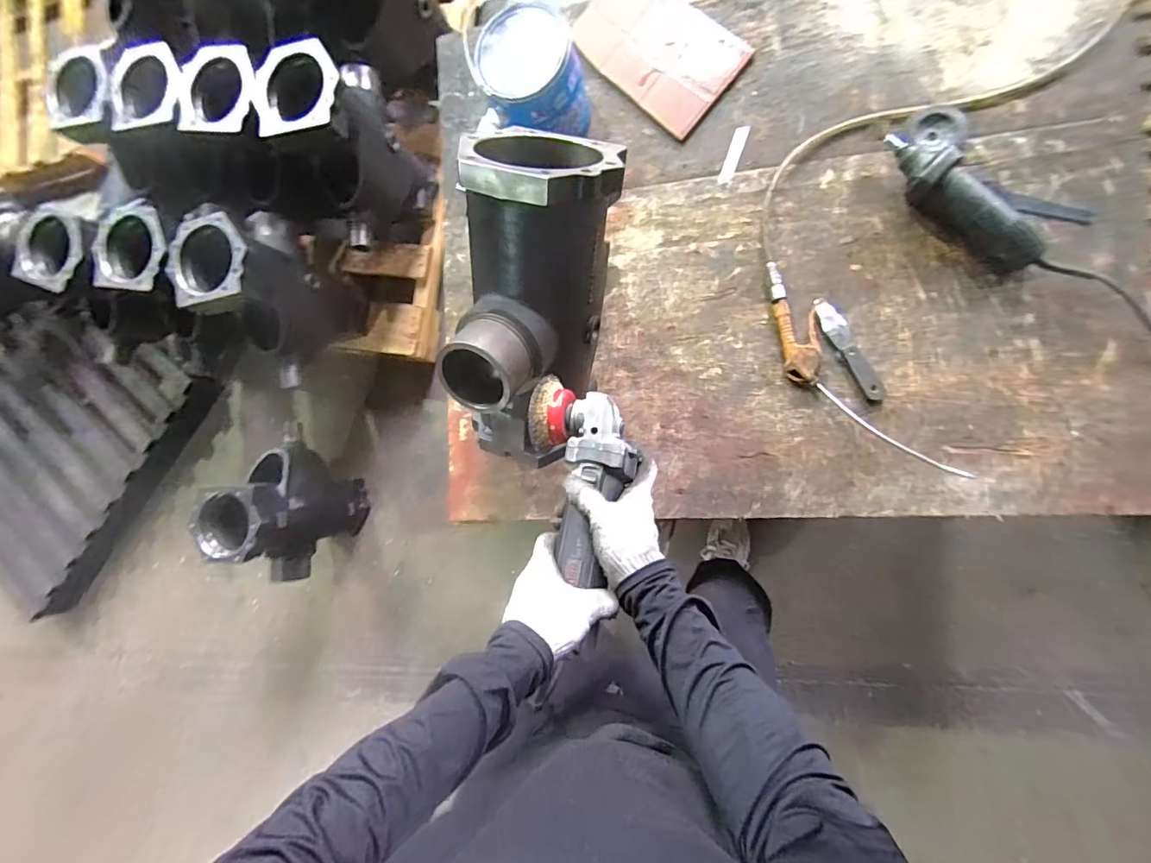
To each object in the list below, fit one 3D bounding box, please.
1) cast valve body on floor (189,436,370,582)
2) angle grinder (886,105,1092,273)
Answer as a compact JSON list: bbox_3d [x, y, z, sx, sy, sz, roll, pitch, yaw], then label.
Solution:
[{"bbox_3d":[-0.769,0.217,1.378,0.253,0.425,0.301,39,96,11],"label":"cast valve body on floor"},{"bbox_3d":[0.618,-0.381,0.763,0.165,0.077,0.285,-39,80,8],"label":"angle grinder"}]

